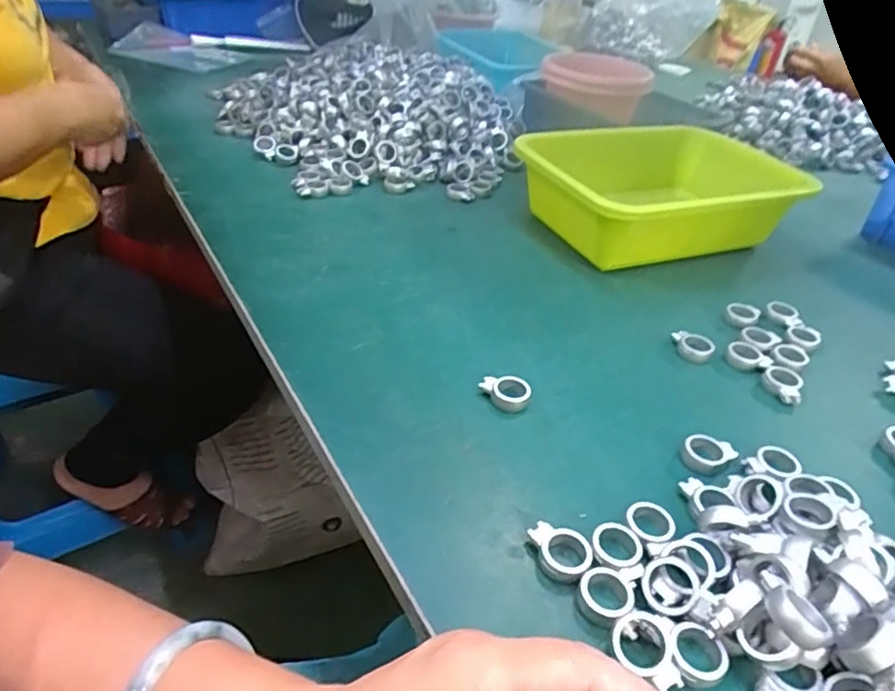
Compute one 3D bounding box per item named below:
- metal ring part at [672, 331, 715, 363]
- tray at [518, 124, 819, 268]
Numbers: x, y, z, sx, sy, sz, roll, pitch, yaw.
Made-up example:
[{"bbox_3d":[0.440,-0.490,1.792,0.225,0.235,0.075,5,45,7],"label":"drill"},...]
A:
[{"bbox_3d":[0.191,0.000,0.464,0.022,0.013,0.031,-17,42,-27],"label":"metal ring part"},{"bbox_3d":[0.225,-0.152,0.612,0.252,0.082,0.193,-6,38,-14],"label":"tray"}]

